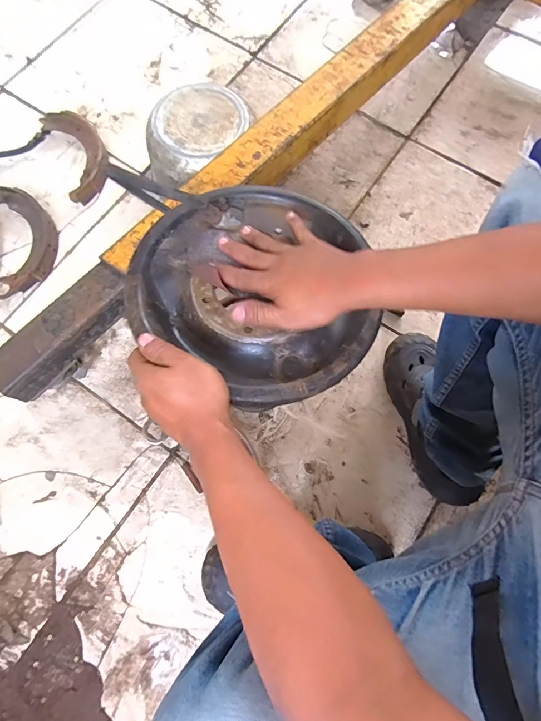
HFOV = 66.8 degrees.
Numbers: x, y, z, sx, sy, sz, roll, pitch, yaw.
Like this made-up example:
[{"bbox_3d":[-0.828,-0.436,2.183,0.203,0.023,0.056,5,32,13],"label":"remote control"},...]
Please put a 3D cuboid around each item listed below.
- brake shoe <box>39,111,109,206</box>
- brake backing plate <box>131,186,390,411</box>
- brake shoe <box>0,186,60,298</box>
[{"bbox_3d":[-0.396,-0.431,0.852,0.102,0.031,0.225,-22,77,-7],"label":"brake shoe"},{"bbox_3d":[-0.008,-0.090,0.441,0.259,0.046,0.244,0,75,-1],"label":"brake backing plate"},{"bbox_3d":[-0.478,-0.234,0.798,0.121,0.030,0.226,-7,76,-3],"label":"brake shoe"}]

